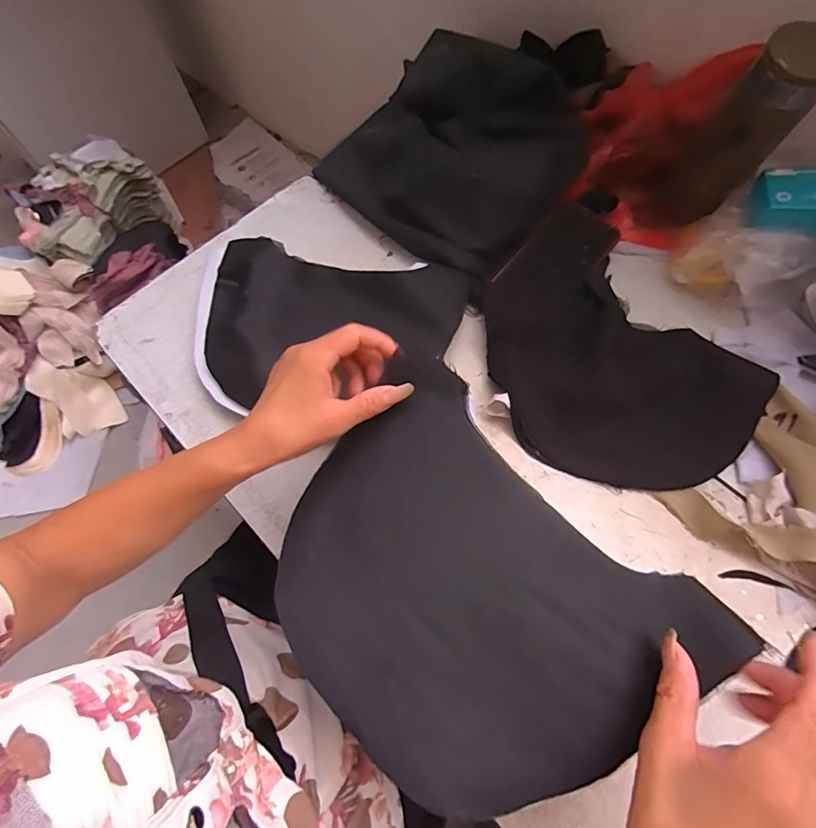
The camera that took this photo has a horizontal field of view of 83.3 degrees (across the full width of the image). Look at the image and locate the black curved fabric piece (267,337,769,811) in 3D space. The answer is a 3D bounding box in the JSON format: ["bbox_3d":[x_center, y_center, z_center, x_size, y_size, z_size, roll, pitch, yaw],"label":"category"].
[{"bbox_3d":[0.035,0.112,0.290,0.264,0.016,0.199,42,75,18],"label":"black curved fabric piece"}]

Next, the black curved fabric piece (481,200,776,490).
[{"bbox_3d":[0.188,-0.062,0.463,0.214,0.027,0.294,-30,69,-10],"label":"black curved fabric piece"}]

